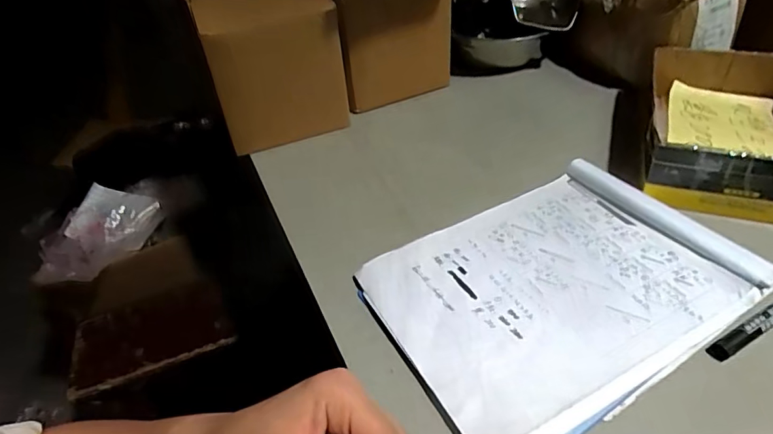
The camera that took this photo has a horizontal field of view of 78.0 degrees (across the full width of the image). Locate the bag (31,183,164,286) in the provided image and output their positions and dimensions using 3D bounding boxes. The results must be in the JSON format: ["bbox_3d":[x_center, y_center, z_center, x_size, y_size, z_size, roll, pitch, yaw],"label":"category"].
[{"bbox_3d":[-0.578,0.034,0.949,0.194,0.065,0.248,28,51,34],"label":"bag"}]

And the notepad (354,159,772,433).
[{"bbox_3d":[0.152,0.060,0.438,0.309,0.014,0.223,-24,45,-18],"label":"notepad"}]

